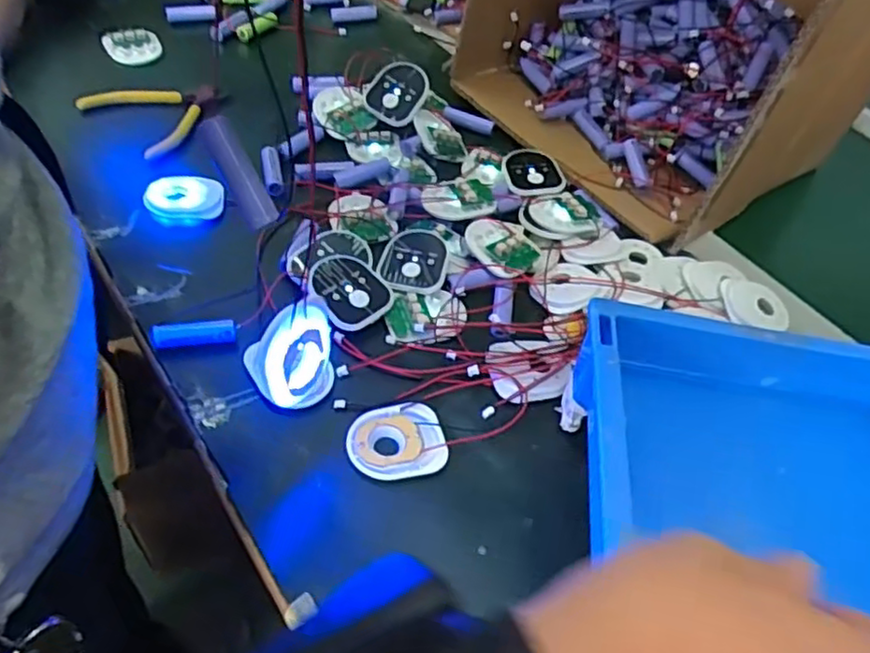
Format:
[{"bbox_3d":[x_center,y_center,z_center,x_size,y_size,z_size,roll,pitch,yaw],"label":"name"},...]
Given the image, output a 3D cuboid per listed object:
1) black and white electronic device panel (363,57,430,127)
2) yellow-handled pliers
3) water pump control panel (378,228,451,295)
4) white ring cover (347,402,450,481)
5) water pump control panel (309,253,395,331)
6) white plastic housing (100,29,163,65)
[{"bbox_3d":[-0.034,-0.209,0.605,0.053,0.006,0.057,31,83,10],"label":"black and white electronic device panel"},{"bbox_3d":[-0.239,-0.192,0.594,0.110,0.017,0.107,4,49,-5],"label":"yellow-handled pliers"},{"bbox_3d":[-0.014,-0.048,0.496,0.047,0.009,0.060,12,49,2],"label":"water pump control panel"},{"bbox_3d":[-0.022,0.067,0.405,0.056,0.010,0.047,-7,50,-14],"label":"white ring cover"},{"bbox_3d":[-0.060,-0.026,0.465,0.051,0.013,0.057,-33,61,-31],"label":"water pump control panel"},{"bbox_3d":[-0.291,-0.271,0.659,0.051,0.014,0.046,-16,51,-19],"label":"white plastic housing"}]

